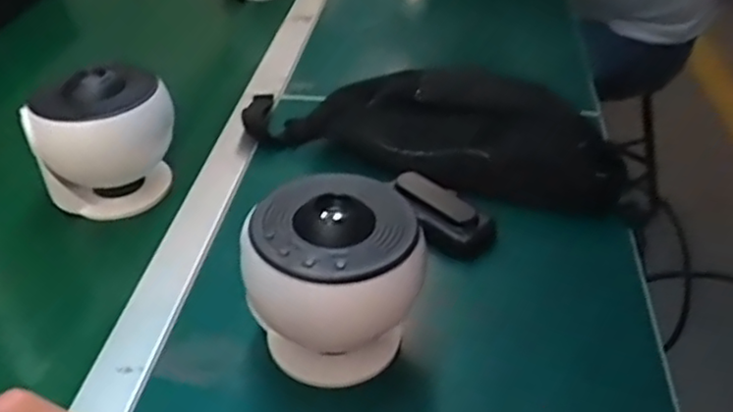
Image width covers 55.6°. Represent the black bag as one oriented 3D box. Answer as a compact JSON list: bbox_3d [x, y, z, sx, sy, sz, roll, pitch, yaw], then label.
[{"bbox_3d":[0.046,-0.076,0.660,0.382,0.074,0.109,13,41,21],"label":"black bag"}]

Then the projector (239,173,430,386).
[{"bbox_3d":[-0.020,0.051,0.456,0.110,0.116,0.096,-11,39,-8],"label":"projector"}]

